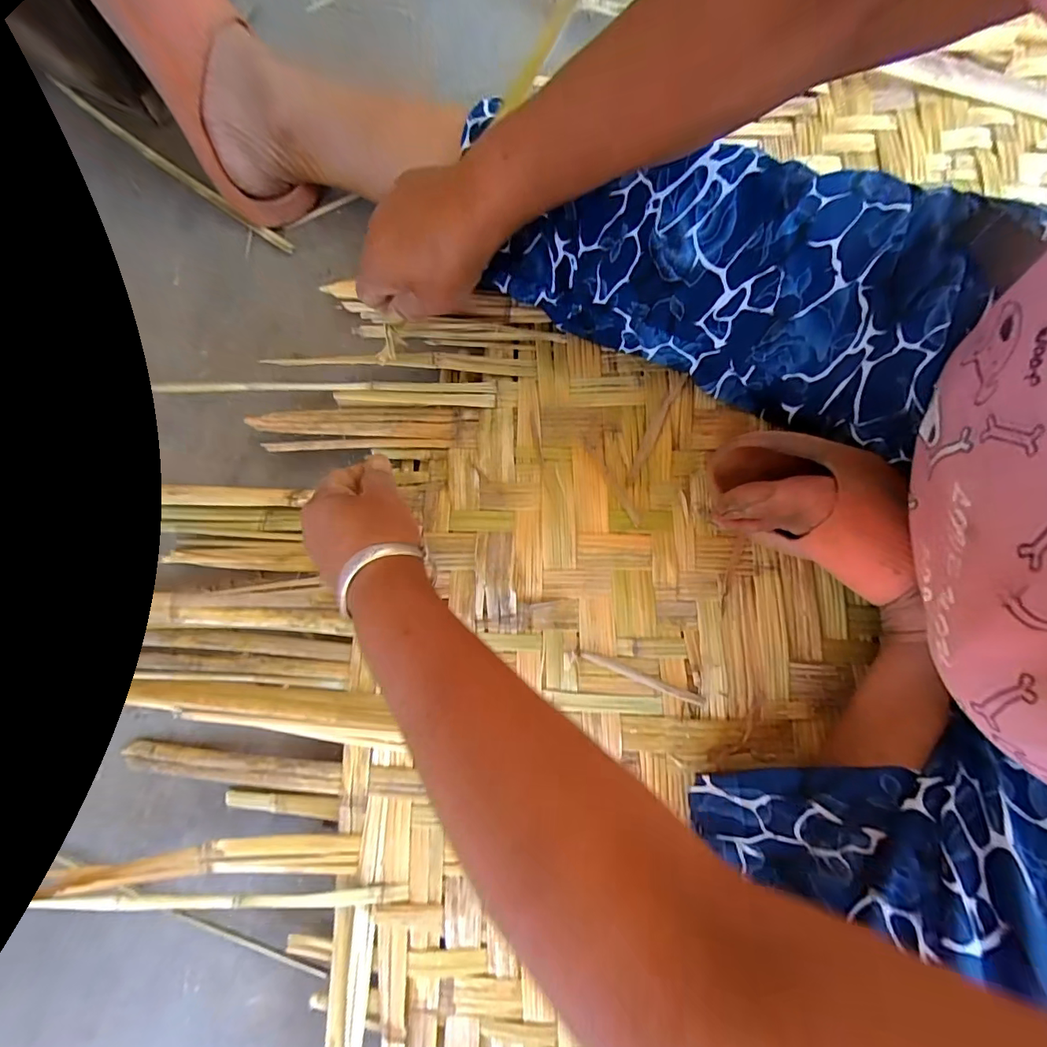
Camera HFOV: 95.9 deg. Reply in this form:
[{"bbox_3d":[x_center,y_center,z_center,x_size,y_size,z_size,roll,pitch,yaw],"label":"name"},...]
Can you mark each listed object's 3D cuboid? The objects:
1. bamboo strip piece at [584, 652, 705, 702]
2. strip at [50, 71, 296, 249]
[{"bbox_3d":[0.086,0.113,0.343,0.092,0.004,0.008,21,81,5],"label":"bamboo strip piece"},{"bbox_3d":[-0.356,-0.358,0.465,0.341,0.006,0.014,37,83,7],"label":"strip"}]

